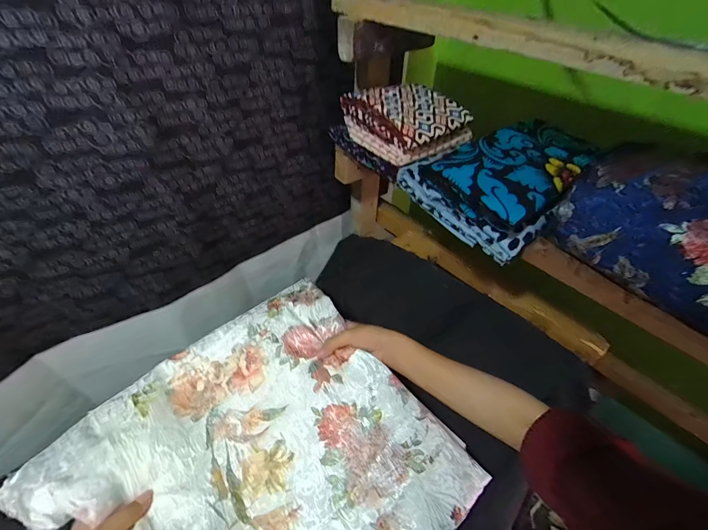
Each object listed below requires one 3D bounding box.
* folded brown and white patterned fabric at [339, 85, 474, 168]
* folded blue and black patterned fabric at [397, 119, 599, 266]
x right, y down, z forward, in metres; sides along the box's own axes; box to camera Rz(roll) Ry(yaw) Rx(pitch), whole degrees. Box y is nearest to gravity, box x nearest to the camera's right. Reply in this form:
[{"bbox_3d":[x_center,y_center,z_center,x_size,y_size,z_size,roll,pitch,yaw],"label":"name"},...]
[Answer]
[{"bbox_3d":[0.096,-0.255,0.569,0.173,0.070,0.155,-30,54,-30],"label":"folded brown and white patterned fabric"},{"bbox_3d":[0.225,-0.134,0.500,0.241,0.087,0.201,-31,54,-31],"label":"folded blue and black patterned fabric"}]

